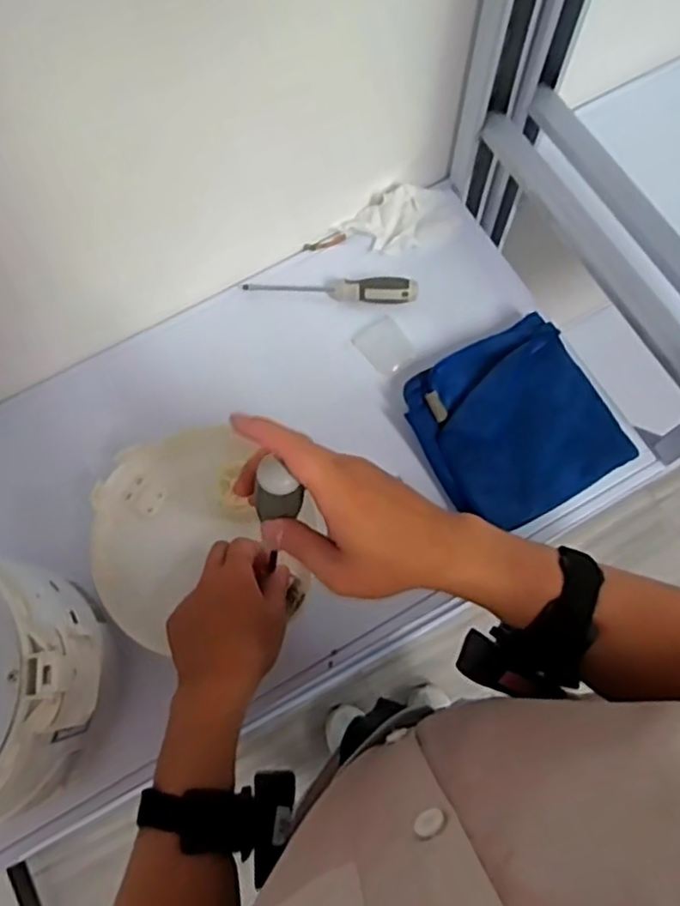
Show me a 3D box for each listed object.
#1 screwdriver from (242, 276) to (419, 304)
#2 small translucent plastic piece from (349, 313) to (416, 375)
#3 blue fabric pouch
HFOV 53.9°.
[{"bbox_3d":[-0.009,-0.176,0.716,0.183,0.021,0.024,3,72,2],"label":"screwdriver"},{"bbox_3d":[0.048,-0.115,0.709,0.048,0.004,0.057,-38,84,-9],"label":"small translucent plastic piece"},{"bbox_3d":[0.169,-0.026,0.651,0.175,0.050,0.172,-28,73,-7],"label":"blue fabric pouch"}]

